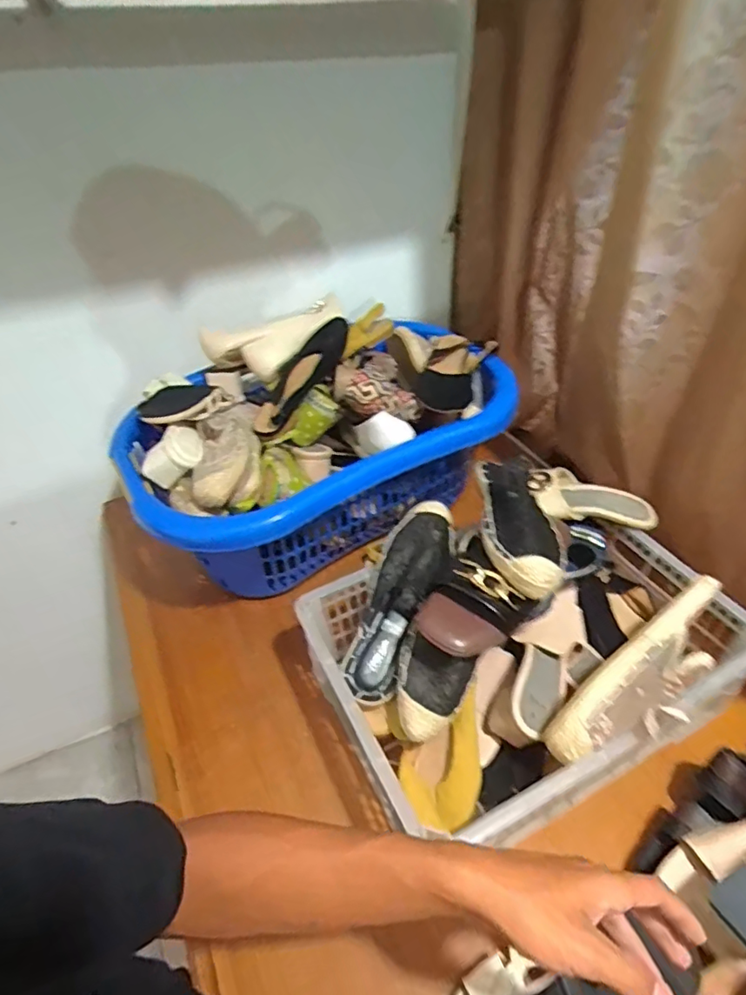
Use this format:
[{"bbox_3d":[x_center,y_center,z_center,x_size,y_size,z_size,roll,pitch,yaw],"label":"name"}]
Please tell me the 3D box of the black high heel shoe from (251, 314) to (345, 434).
[{"bbox_3d":[-0.112,-0.188,0.851,0.080,0.062,0.238,16,58,21],"label":"black high heel shoe"}]

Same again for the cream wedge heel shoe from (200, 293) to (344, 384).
[{"bbox_3d":[-0.145,-0.267,0.898,0.089,0.059,0.251,32,53,33],"label":"cream wedge heel shoe"}]

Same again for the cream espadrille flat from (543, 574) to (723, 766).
[{"bbox_3d":[0.282,0.173,0.552,0.260,0.059,0.075,-27,47,-24],"label":"cream espadrille flat"}]

